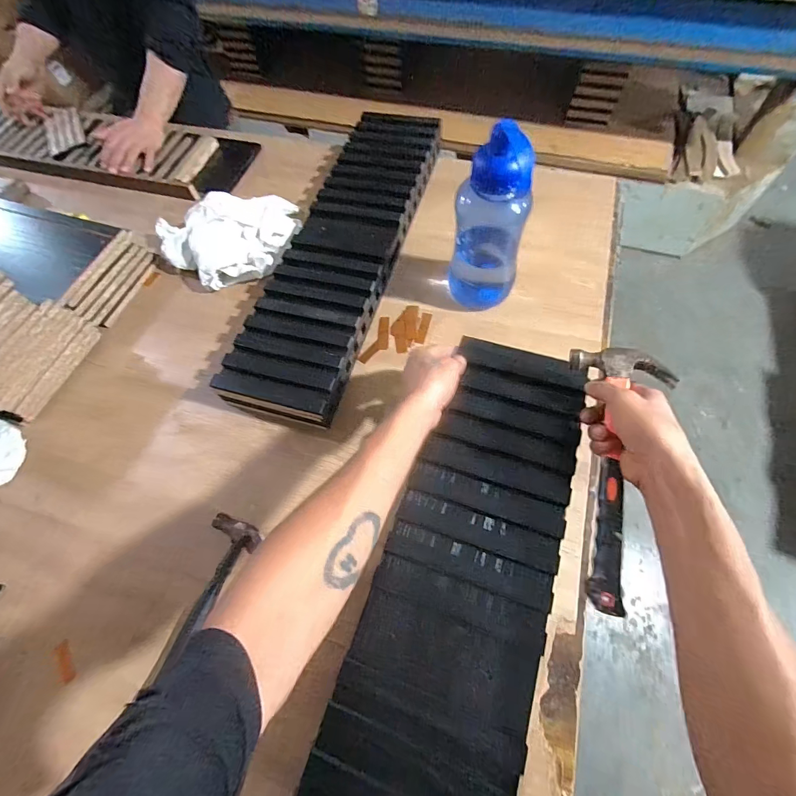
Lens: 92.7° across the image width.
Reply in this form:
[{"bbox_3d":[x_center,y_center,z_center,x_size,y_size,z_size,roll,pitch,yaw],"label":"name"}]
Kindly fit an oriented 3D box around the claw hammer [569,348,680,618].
[{"bbox_3d":[0.215,0.066,0.377,0.094,0.026,0.262,12,70,10],"label":"claw hammer"}]

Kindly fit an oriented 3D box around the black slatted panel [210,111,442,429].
[{"bbox_3d":[-0.089,-0.277,0.691,0.175,0.072,0.680,13,65,10],"label":"black slatted panel"}]

